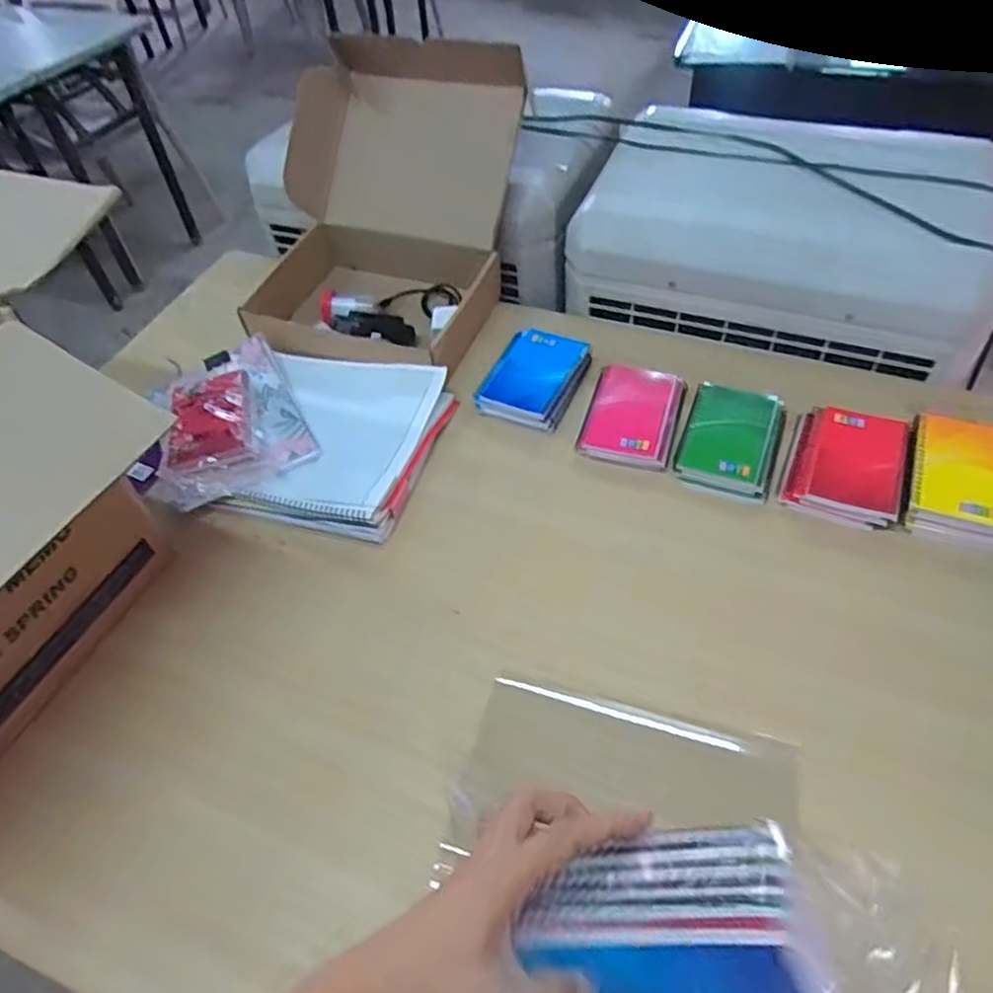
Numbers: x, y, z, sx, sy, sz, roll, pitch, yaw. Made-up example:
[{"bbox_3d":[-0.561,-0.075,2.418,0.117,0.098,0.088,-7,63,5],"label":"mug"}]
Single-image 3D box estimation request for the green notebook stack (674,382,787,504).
[{"bbox_3d":[0.252,-0.063,0.769,0.097,0.023,0.147,15,53,17],"label":"green notebook stack"}]

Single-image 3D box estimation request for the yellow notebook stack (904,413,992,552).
[{"bbox_3d":[0.459,-0.021,0.706,0.098,0.032,0.145,14,53,16],"label":"yellow notebook stack"}]

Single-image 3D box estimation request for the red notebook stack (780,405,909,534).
[{"bbox_3d":[0.357,-0.036,0.733,0.105,0.035,0.127,15,53,17],"label":"red notebook stack"}]

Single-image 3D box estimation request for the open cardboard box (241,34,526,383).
[{"bbox_3d":[-0.149,-0.370,0.908,0.319,0.249,0.378,14,53,16],"label":"open cardboard box"}]

